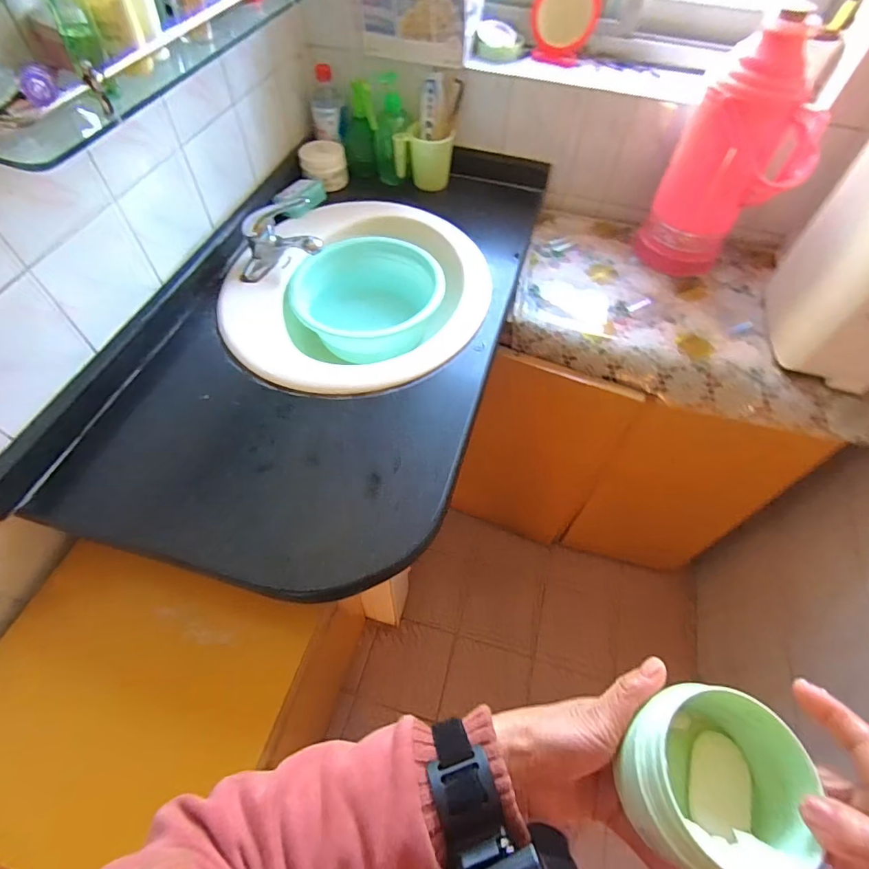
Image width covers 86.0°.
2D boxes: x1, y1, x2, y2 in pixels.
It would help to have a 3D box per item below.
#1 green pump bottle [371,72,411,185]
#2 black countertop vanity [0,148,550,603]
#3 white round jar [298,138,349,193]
[{"bbox_3d":[-0.082,-0.585,0.913,0.070,0.181,0.054,-4,58,-3],"label":"green pump bottle"},{"bbox_3d":[-0.145,-0.211,0.765,0.505,0.082,0.904,15,59,8],"label":"black countertop vanity"},{"bbox_3d":[-0.222,-0.543,0.942,0.091,0.061,0.087,-13,59,-8],"label":"white round jar"}]

